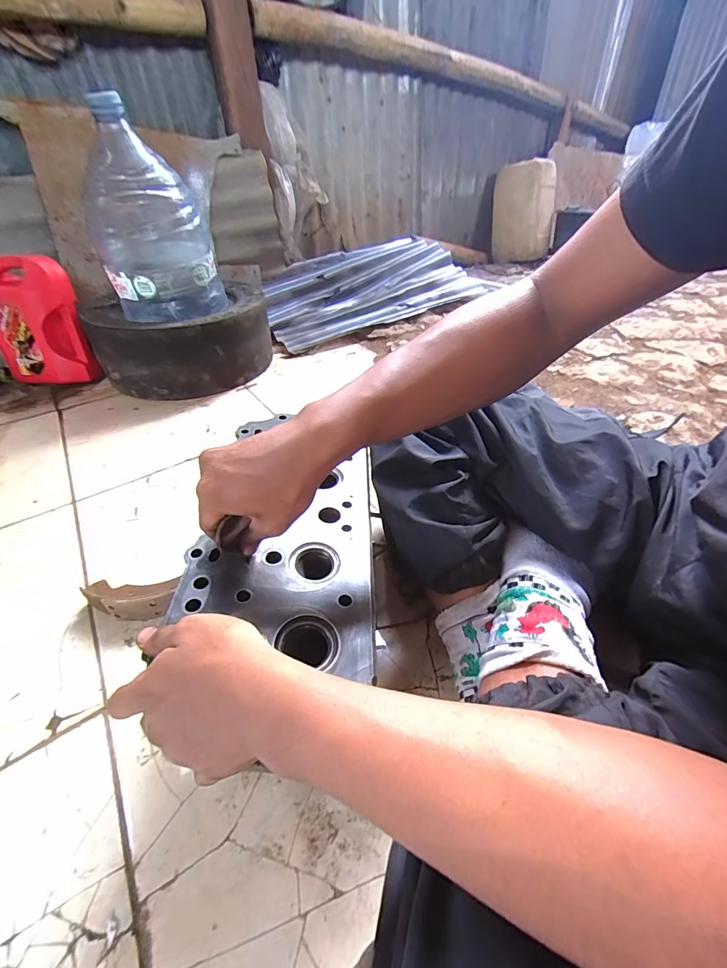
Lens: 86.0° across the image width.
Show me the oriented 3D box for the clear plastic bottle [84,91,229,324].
[{"bbox_3d":[-0.470,-0.564,0.866,0.239,0.360,0.202,-19,42,-20],"label":"clear plastic bottle"}]

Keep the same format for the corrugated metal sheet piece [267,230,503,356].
[{"bbox_3d":[0.025,-0.726,1.432,0.852,0.058,0.411,-28,73,-21],"label":"corrugated metal sheet piece"}]

